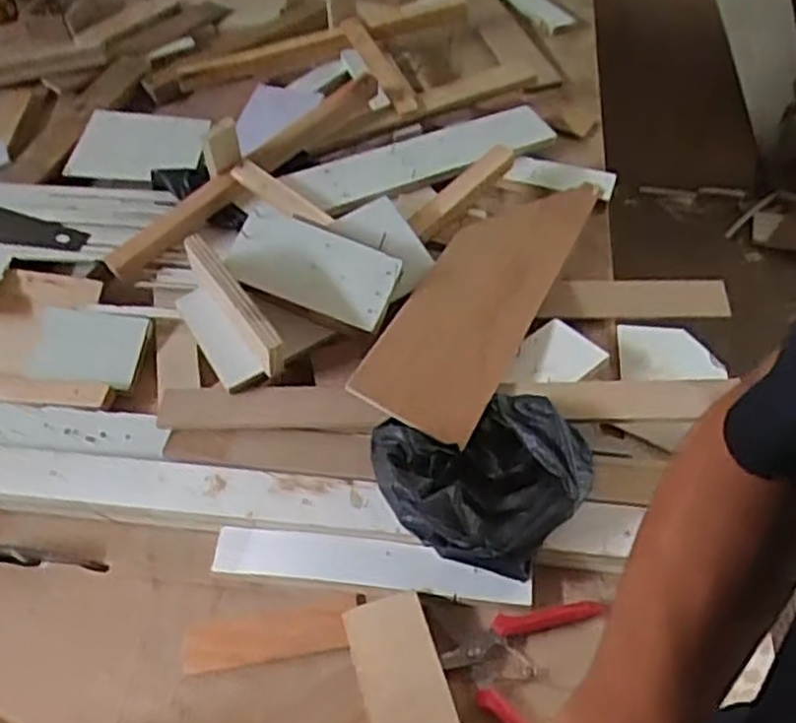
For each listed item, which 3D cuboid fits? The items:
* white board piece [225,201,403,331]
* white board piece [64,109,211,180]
[{"bbox_3d":[-0.090,-0.103,0.833,0.171,0.013,0.101,19,64,-2],"label":"white board piece"},{"bbox_3d":[-0.358,-0.310,1.085,0.250,0.020,0.124,7,66,26],"label":"white board piece"}]

